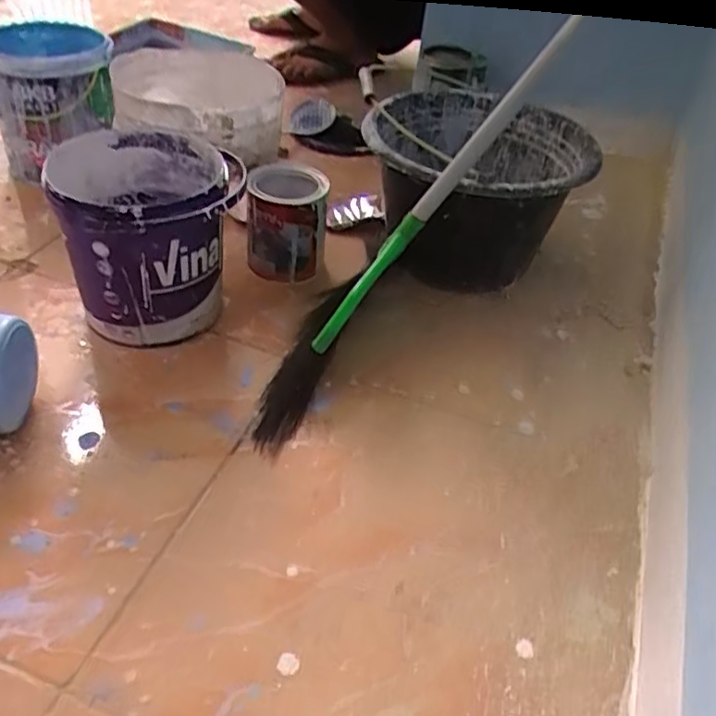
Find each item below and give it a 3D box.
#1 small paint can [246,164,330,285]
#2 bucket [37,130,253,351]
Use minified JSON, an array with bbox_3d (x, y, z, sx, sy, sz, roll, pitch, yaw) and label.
[{"bbox_3d":[-0.092,-0.172,0.876,0.099,0.126,0.100,3,42,-3],"label":"small paint can"},{"bbox_3d":[-0.235,-0.133,0.772,0.198,0.191,0.206,3,42,-3],"label":"bucket"}]

